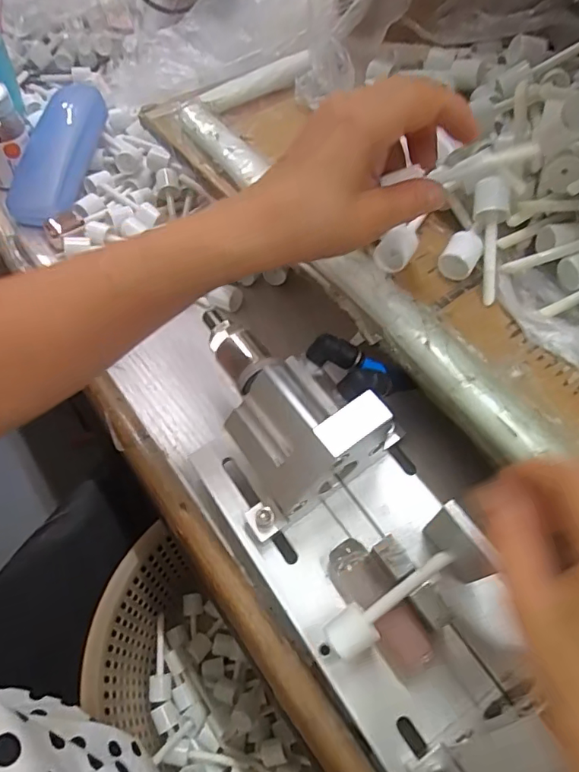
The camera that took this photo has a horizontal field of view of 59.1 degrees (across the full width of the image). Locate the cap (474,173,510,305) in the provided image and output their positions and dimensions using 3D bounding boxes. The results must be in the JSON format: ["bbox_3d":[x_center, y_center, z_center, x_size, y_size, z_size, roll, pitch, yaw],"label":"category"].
[{"bbox_3d":[0.122,-0.086,0.307,0.018,0.016,0.074,1,87,-3],"label":"cap"}]

